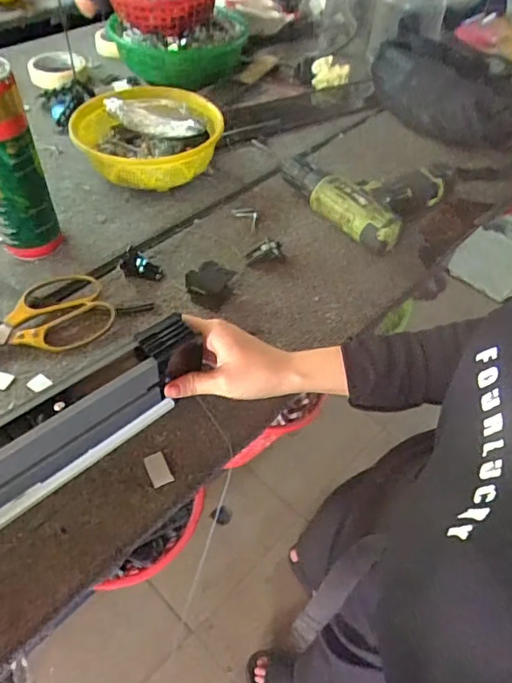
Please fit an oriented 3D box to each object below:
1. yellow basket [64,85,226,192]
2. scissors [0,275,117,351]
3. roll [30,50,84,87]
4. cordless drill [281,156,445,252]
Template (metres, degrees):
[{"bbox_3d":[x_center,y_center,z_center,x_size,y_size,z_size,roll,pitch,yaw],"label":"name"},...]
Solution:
[{"bbox_3d":[-0.145,-0.267,0.707,0.187,0.073,0.167,-5,51,-9],"label":"yellow basket"},{"bbox_3d":[-0.241,-0.010,0.526,0.194,0.019,0.089,-27,57,-24],"label":"scissors"},{"bbox_3d":[-0.349,-0.467,0.897,0.091,0.032,0.096,2,50,-3],"label":"roll"},{"bbox_3d":[0.147,-0.201,0.681,0.169,0.047,0.184,-29,58,-25],"label":"cordless drill"}]

